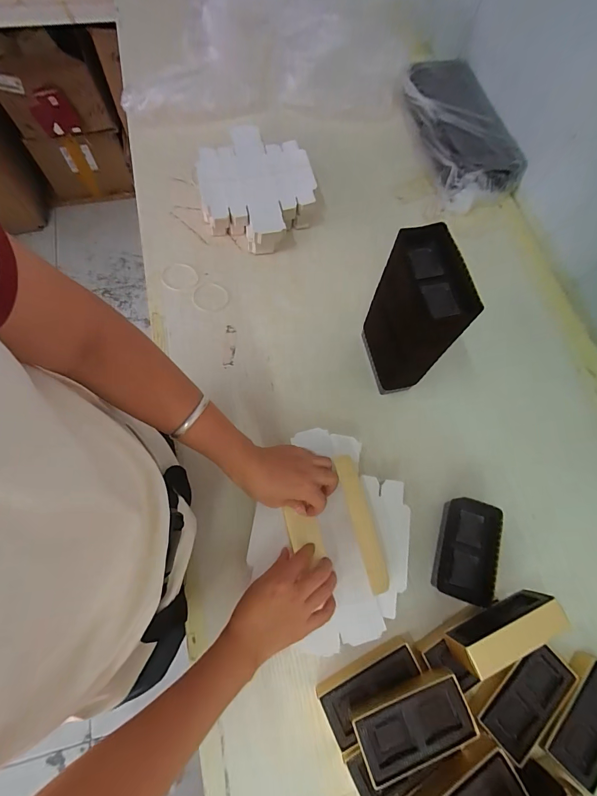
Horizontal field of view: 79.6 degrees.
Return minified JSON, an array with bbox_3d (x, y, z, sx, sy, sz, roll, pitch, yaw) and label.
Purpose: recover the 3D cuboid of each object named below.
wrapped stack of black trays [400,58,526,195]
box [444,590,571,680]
[{"bbox_3d":[0.304,-0.526,0.700,0.142,0.073,0.311,-11,71,-6],"label":"wrapped stack of black trays"},{"bbox_3d":[0.221,0.253,0.390,0.114,0.064,0.033,-21,72,-9],"label":"box"}]

